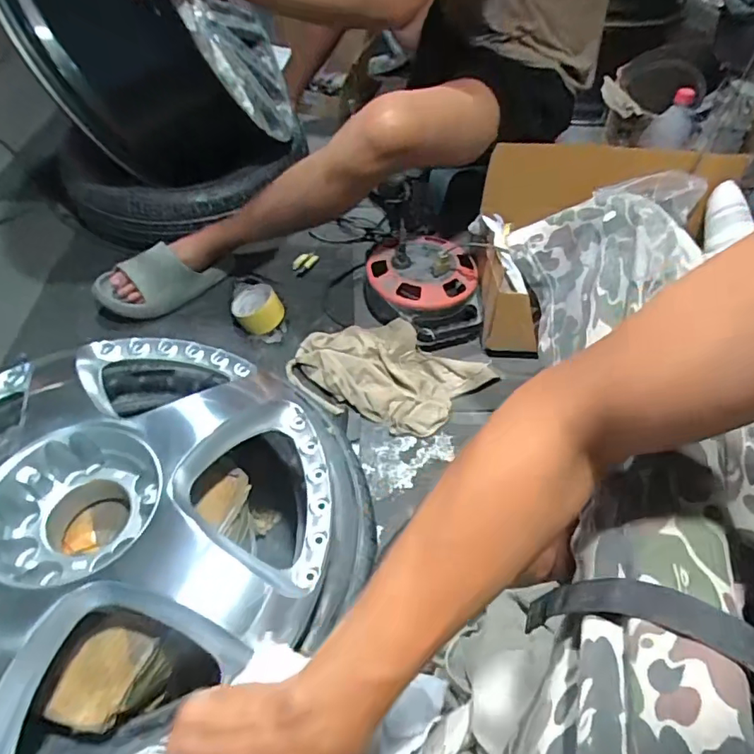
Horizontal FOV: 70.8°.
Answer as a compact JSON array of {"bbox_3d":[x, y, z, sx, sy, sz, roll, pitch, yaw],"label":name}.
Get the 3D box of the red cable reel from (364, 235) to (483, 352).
[{"bbox_3d":[0.088,-0.163,0.989,0.199,0.109,0.229,-17,52,-16],"label":"red cable reel"}]

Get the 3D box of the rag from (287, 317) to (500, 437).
[{"bbox_3d":[0.019,-0.015,0.892,0.307,0.053,0.213,23,53,17],"label":"rag"}]

